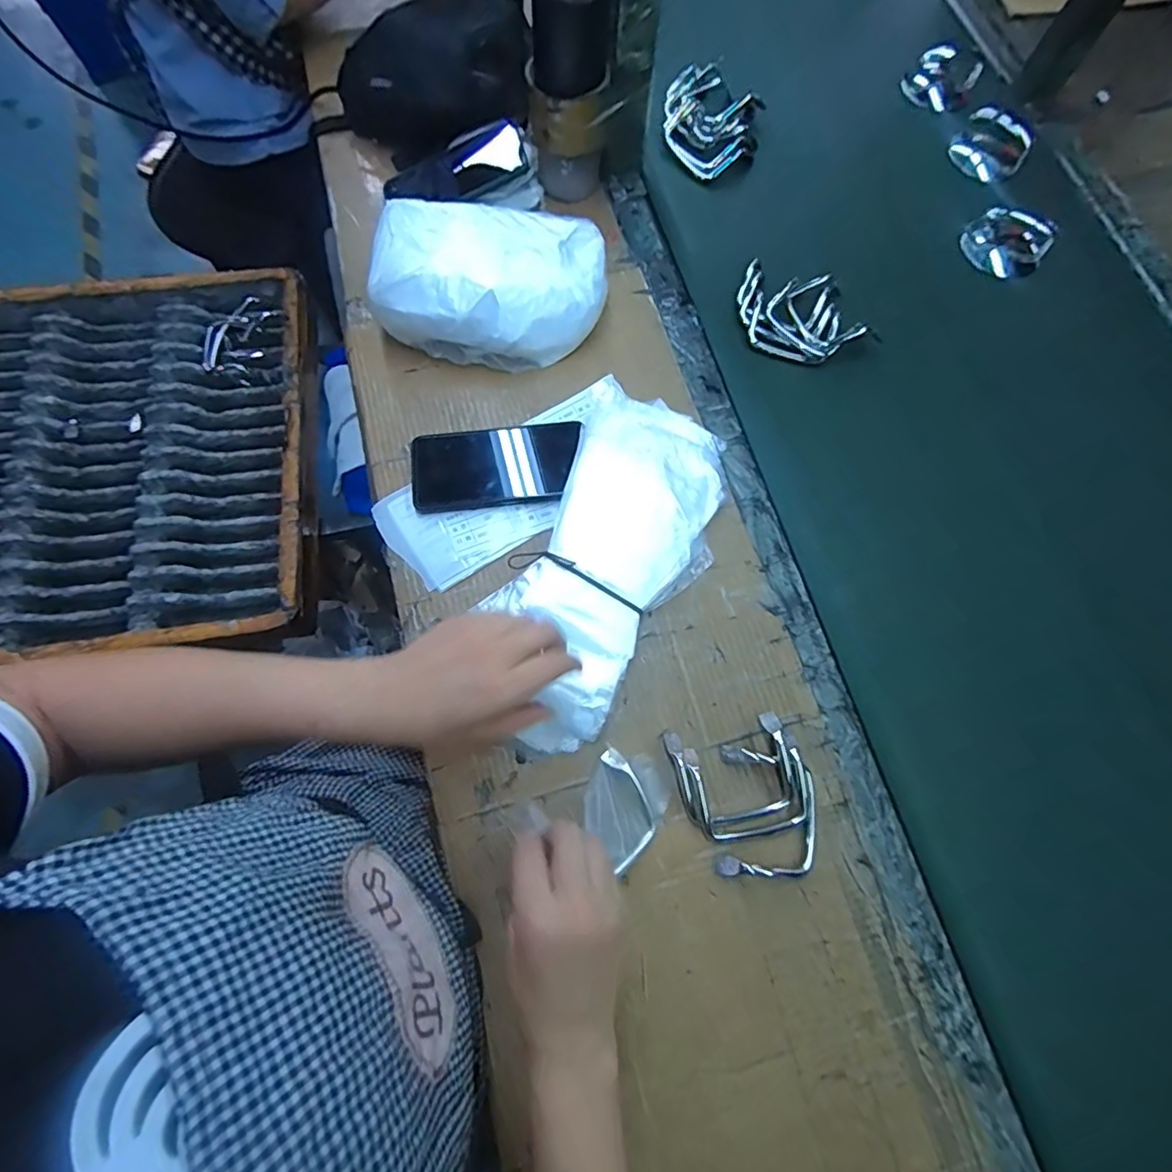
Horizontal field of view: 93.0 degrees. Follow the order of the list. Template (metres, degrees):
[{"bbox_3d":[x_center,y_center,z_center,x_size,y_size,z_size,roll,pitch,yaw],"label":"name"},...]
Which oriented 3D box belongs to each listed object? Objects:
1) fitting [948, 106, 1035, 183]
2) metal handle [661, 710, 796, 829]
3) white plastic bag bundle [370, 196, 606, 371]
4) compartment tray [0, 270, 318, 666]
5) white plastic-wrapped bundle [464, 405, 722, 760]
[{"bbox_3d":[0.492,-0.530,0.670,0.084,0.036,0.085,-18,74,-7],"label":"fitting"},{"bbox_3d":[0.118,0.148,0.448,0.094,0.015,0.078,-13,74,-5],"label":"metal handle"},{"bbox_3d":[-0.090,-0.294,0.544,0.208,0.084,0.127,0,73,-1],"label":"white plastic bag bundle"},{"bbox_3d":[-0.653,-0.174,0.746,0.540,0.052,0.549,-8,73,-4],"label":"compartment tray"},{"bbox_3d":[0.021,-0.022,0.485,0.148,0.030,0.330,20,74,4],"label":"white plastic-wrapped bundle"}]

